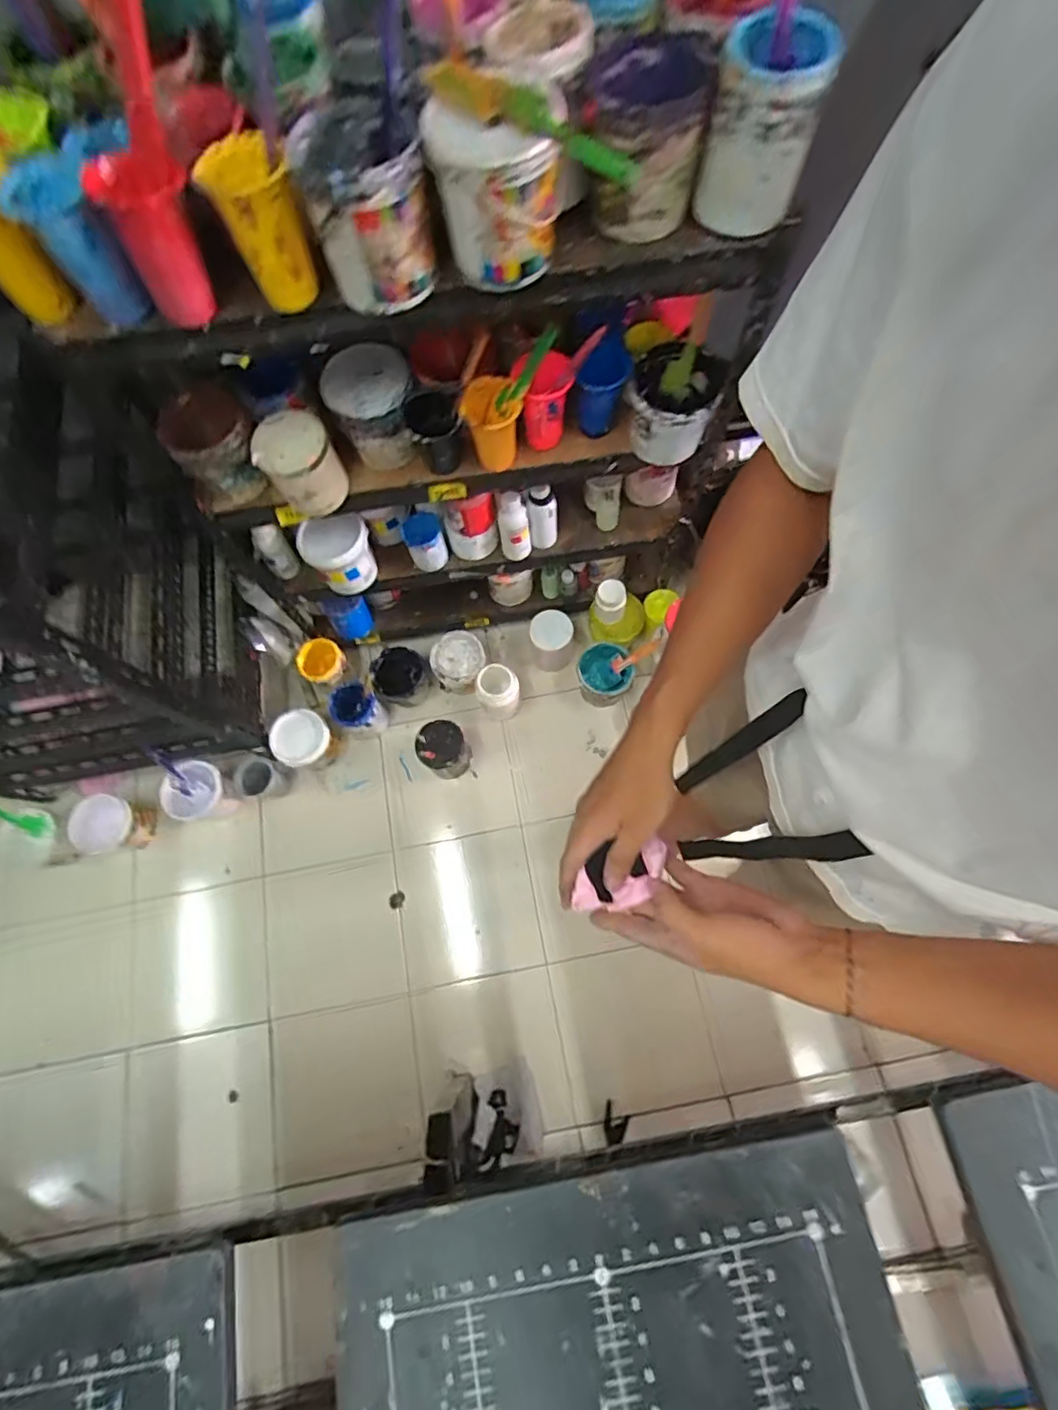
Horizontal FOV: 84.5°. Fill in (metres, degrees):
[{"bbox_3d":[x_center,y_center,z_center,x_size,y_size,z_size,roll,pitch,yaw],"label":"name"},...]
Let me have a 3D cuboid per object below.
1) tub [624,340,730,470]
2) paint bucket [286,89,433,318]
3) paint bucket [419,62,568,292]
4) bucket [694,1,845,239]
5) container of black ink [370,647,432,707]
[{"bbox_3d":[0.213,-0.434,0.864,0.119,0.136,0.111,-1,72,3],"label":"tub"},{"bbox_3d":[-0.163,-0.506,0.599,0.114,0.132,0.136,-12,72,-1],"label":"paint bucket"},{"bbox_3d":[-0.027,-0.510,0.588,0.126,0.138,0.126,-1,72,3],"label":"paint bucket"},{"bbox_3d":[0.224,-0.552,0.562,0.095,0.147,0.111,16,73,8],"label":"bucket"},{"bbox_3d":[-0.306,-0.060,1.423,0.124,0.137,0.126,-1,72,3],"label":"container of black ink"}]

